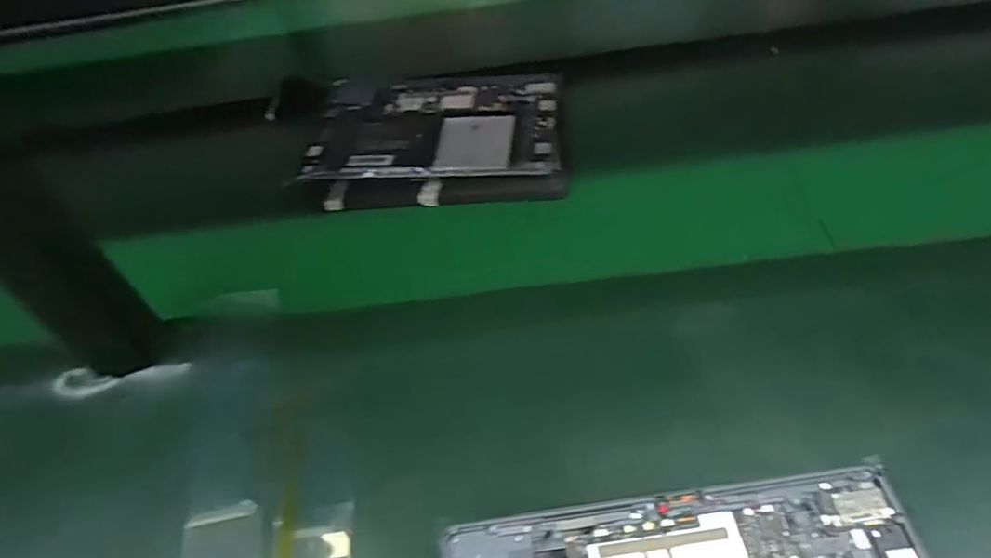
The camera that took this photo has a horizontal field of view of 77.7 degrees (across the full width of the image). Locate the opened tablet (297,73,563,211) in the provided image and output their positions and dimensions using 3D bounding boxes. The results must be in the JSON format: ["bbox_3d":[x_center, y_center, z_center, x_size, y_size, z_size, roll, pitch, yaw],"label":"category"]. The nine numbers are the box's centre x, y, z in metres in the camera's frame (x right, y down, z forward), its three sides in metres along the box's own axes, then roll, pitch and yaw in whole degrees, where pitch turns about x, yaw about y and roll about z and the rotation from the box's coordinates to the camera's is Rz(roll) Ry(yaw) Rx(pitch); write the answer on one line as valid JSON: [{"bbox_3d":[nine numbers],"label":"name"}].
[{"bbox_3d":[-0.060,-0.153,0.633,0.256,0.019,0.207,-3,48,5],"label":"opened tablet"}]

